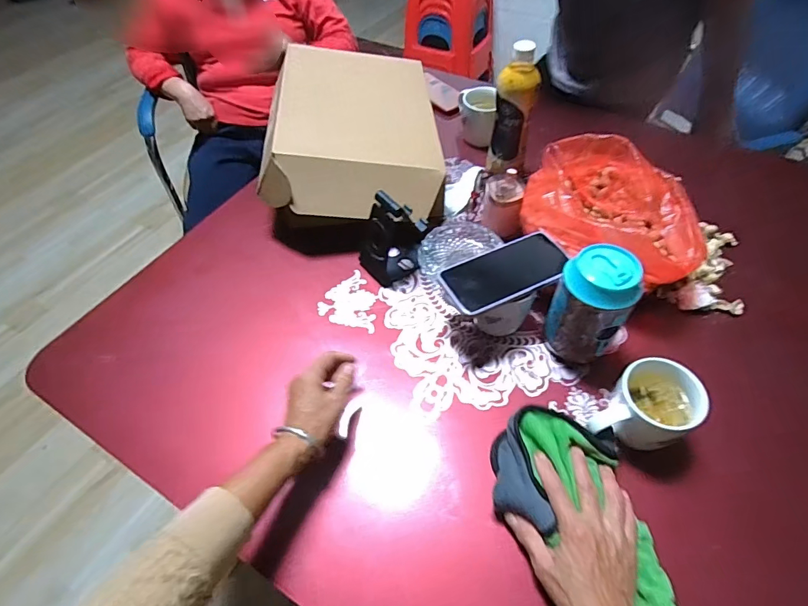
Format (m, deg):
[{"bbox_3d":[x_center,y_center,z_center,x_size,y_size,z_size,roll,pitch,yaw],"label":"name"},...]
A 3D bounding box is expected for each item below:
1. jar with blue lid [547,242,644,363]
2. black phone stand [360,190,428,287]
[{"bbox_3d":[0.220,0.007,0.529,0.088,0.146,0.071,17,55,14],"label":"jar with blue lid"},{"bbox_3d":[-0.014,-0.100,0.635,0.092,0.120,0.069,-31,58,-20],"label":"black phone stand"}]

